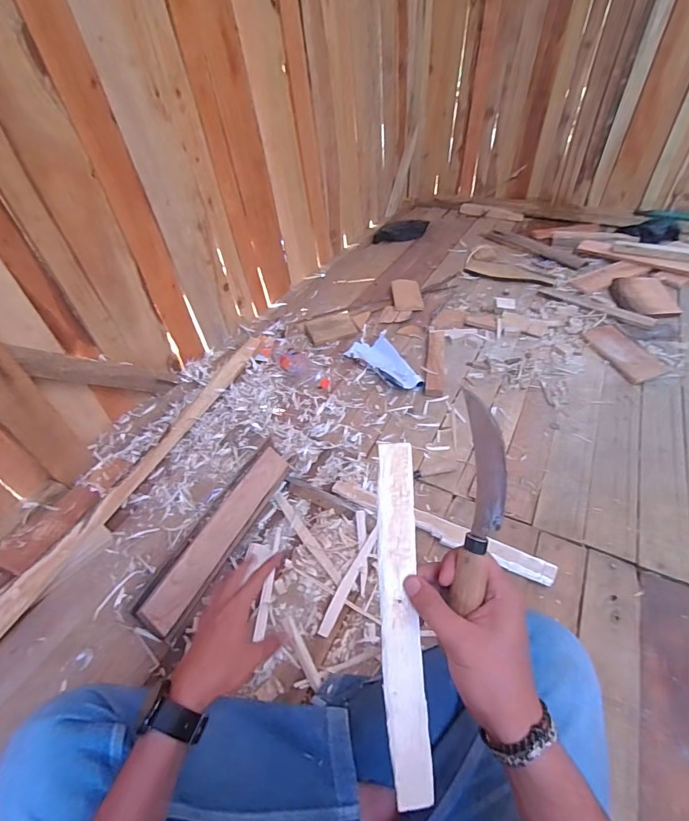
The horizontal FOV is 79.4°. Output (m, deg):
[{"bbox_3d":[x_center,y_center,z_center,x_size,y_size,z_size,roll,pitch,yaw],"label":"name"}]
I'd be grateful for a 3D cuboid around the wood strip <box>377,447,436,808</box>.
[{"bbox_3d":[0.045,0.154,0.324,0.030,0.004,0.254,-2,77,4],"label":"wood strip"}]

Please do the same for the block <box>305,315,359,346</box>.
[{"bbox_3d":[-0.040,-0.259,1.338,0.155,0.030,0.108,-16,45,-14],"label":"block"}]

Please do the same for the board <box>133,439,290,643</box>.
[{"bbox_3d":[-0.233,0.228,0.805,0.079,0.025,0.391,43,50,-11],"label":"board"}]

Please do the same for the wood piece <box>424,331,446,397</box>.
[{"bbox_3d":[0.266,-0.149,1.201,0.051,0.029,0.306,7,44,9],"label":"wood piece"}]

